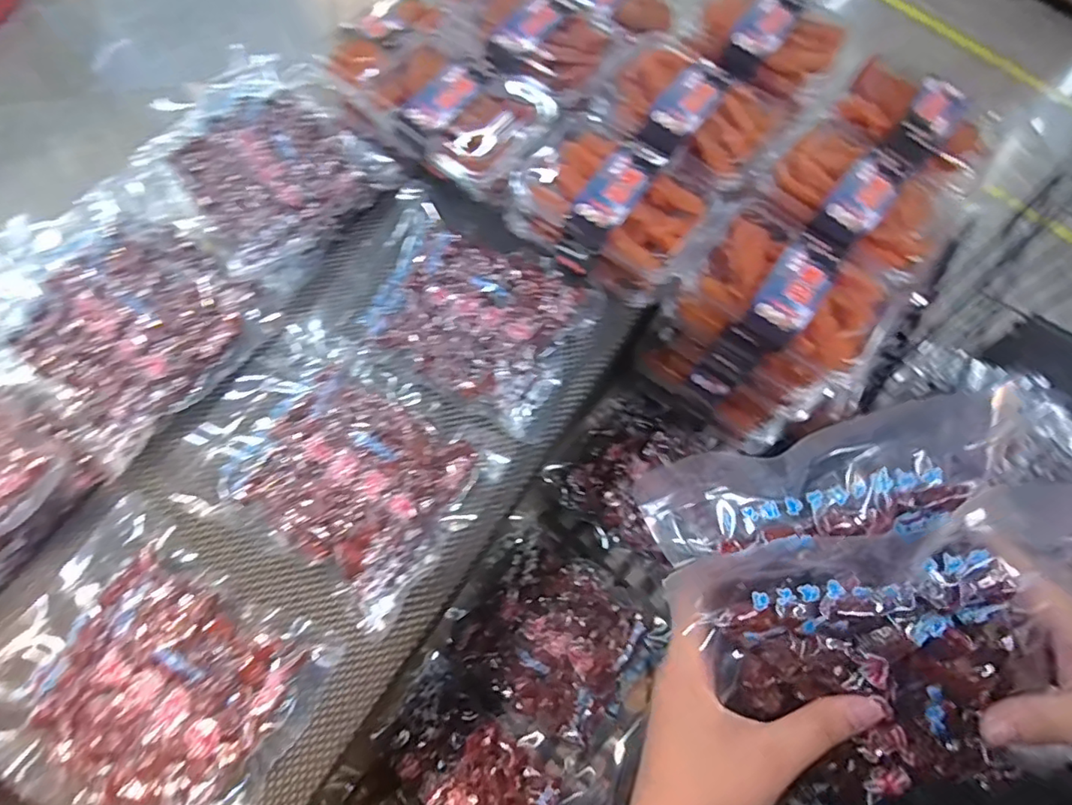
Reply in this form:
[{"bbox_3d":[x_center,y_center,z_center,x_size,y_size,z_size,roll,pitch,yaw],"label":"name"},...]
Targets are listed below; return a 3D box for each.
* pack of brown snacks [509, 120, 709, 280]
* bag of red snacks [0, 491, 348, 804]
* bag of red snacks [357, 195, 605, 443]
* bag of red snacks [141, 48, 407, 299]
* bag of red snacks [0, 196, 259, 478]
[{"bbox_3d":[0.070,-0.191,0.487,0.158,0.037,0.106,36,74,10],"label":"pack of brown snacks"},{"bbox_3d":[-0.310,0.203,0.416,0.272,0.035,0.202,28,73,8],"label":"bag of red snacks"},{"bbox_3d":[-0.064,-0.086,0.516,0.212,0.027,0.156,29,73,8],"label":"bag of red snacks"},{"bbox_3d":[-0.274,-0.249,0.562,0.200,0.063,0.234,-39,77,-13],"label":"bag of red snacks"},{"bbox_3d":[-0.386,-0.075,0.489,0.213,0.058,0.214,40,75,11],"label":"bag of red snacks"}]

